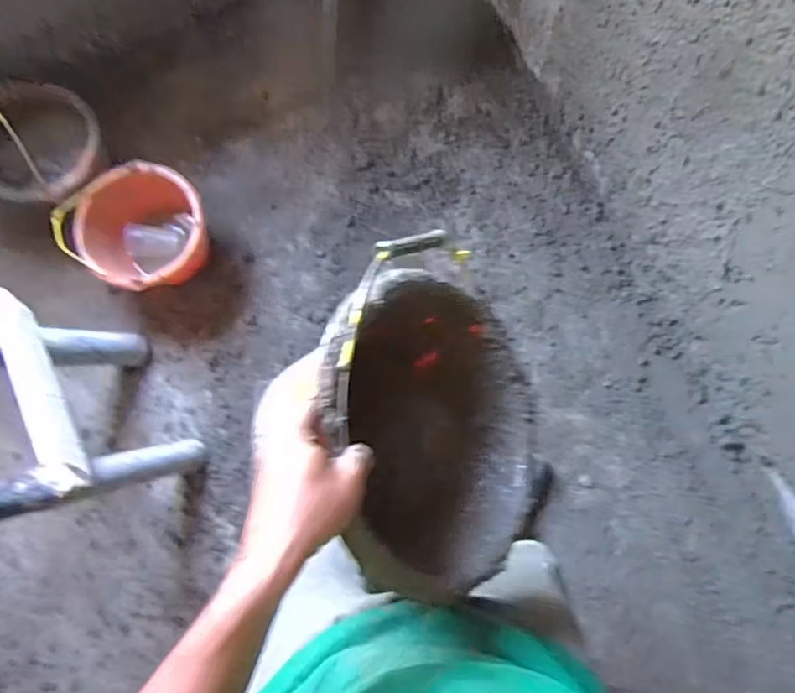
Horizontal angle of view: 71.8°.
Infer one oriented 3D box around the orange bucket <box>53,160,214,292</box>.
[{"bbox_3d":[-0.596,-0.279,1.328,0.306,0.217,0.269,23,86,2],"label":"orange bucket"}]

